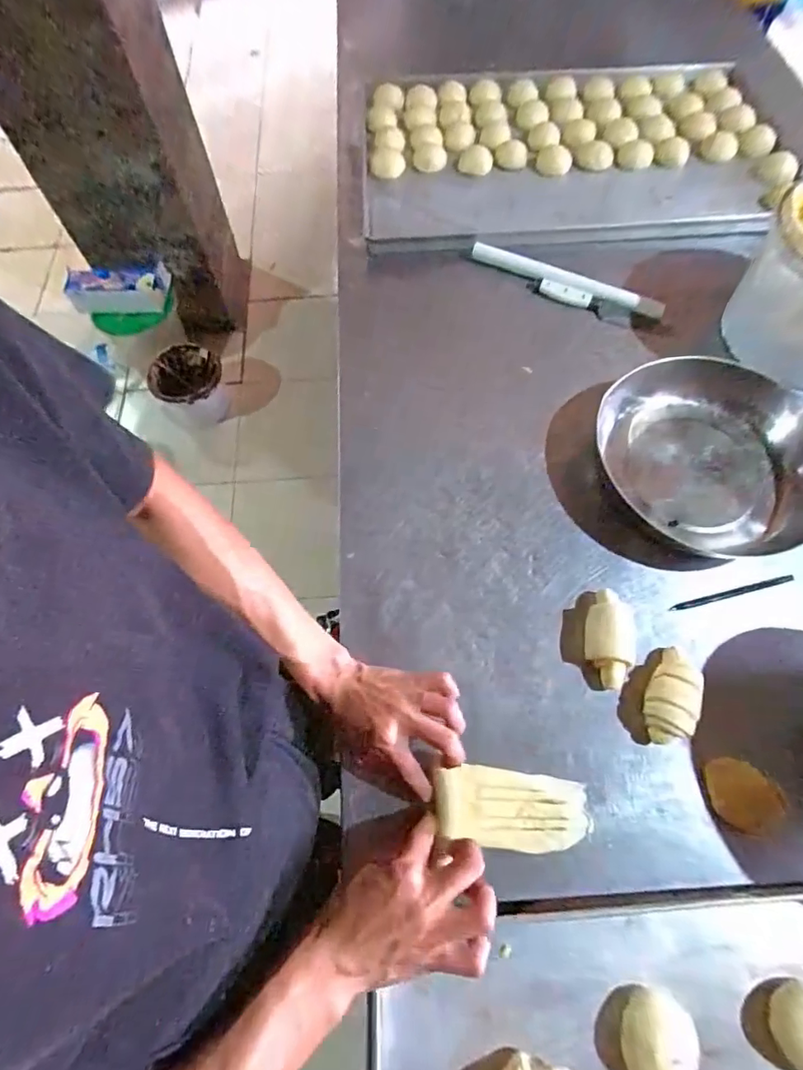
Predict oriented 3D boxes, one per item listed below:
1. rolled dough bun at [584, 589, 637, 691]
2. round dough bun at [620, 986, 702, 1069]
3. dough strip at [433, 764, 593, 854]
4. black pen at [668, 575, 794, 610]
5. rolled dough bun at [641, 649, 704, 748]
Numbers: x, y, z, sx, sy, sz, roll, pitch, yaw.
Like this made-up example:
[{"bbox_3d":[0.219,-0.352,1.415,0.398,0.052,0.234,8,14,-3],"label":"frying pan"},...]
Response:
[{"bbox_3d":[0.211,0.105,0.512,0.048,0.037,0.098,15,66,8],"label":"rolled dough bun"},{"bbox_3d":[0.193,0.378,0.382,0.055,0.037,0.054,0,65,1],"label":"round dough bun"},{"bbox_3d":[0.100,0.249,0.460,0.140,0.009,0.063,9,66,-4],"label":"dough strip"},{"bbox_3d":[0.360,0.063,0.551,0.141,0.004,0.008,-13,66,-4],"label":"black pen"},{"bbox_3d":[0.262,0.154,0.486,0.051,0.033,0.093,27,68,13],"label":"rolled dough bun"}]

